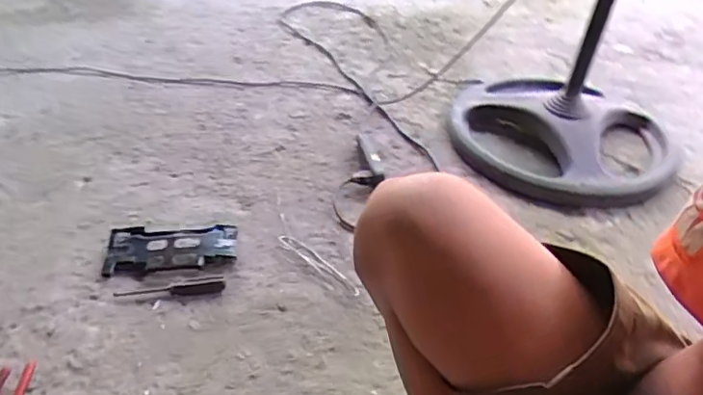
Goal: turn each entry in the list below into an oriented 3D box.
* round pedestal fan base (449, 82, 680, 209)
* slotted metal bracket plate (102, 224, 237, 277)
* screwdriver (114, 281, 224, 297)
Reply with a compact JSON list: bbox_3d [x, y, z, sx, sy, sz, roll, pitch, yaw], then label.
[{"bbox_3d":[0.445,-0.146,1.202,0.467,0.095,0.447,13,39,13],"label":"round pedestal fan base"},{"bbox_3d":[-0.294,0.081,0.924,0.203,0.028,0.096,-2,38,-6],"label":"slotted metal bracket plate"},{"bbox_3d":[-0.276,0.141,0.854,0.162,0.012,0.019,-2,38,-6],"label":"screwdriver"}]

